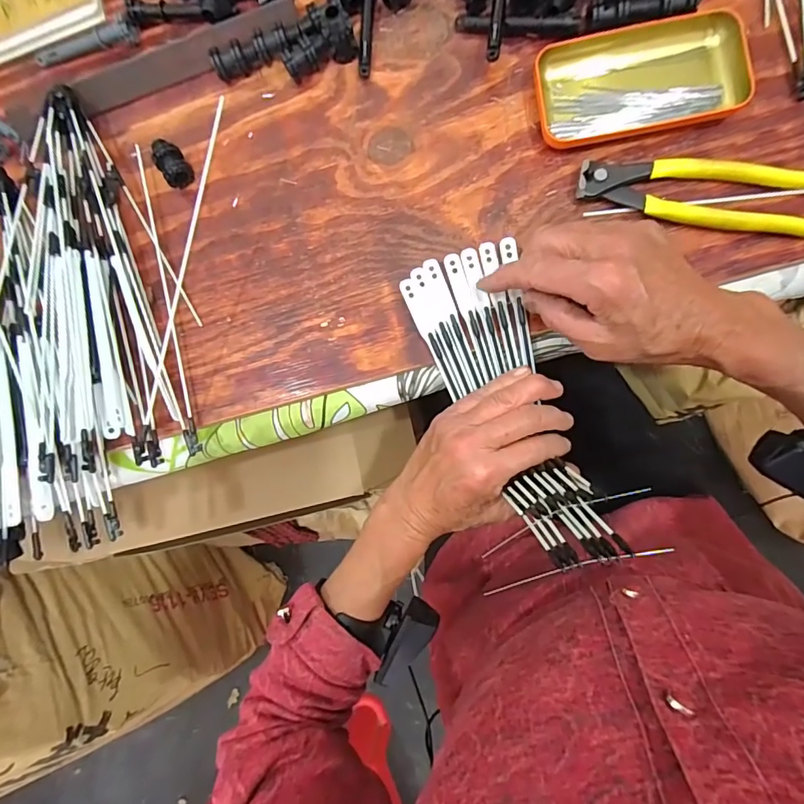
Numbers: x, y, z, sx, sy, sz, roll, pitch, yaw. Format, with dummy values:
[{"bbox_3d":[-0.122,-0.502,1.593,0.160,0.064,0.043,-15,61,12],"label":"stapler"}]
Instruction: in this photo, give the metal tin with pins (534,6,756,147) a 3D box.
[{"bbox_3d":[0.174,-0.240,0.344,0.145,0.018,0.075,-7,85,6],"label":"metal tin with pins"}]

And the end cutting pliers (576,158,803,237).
[{"bbox_3d":[0.211,-0.151,0.336,0.161,0.015,0.047,9,87,7],"label":"end cutting pliers"}]

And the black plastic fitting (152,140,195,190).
[{"bbox_3d":[-0.189,-0.196,0.387,0.022,0.020,0.043,-34,83,3],"label":"black plastic fitting"}]

